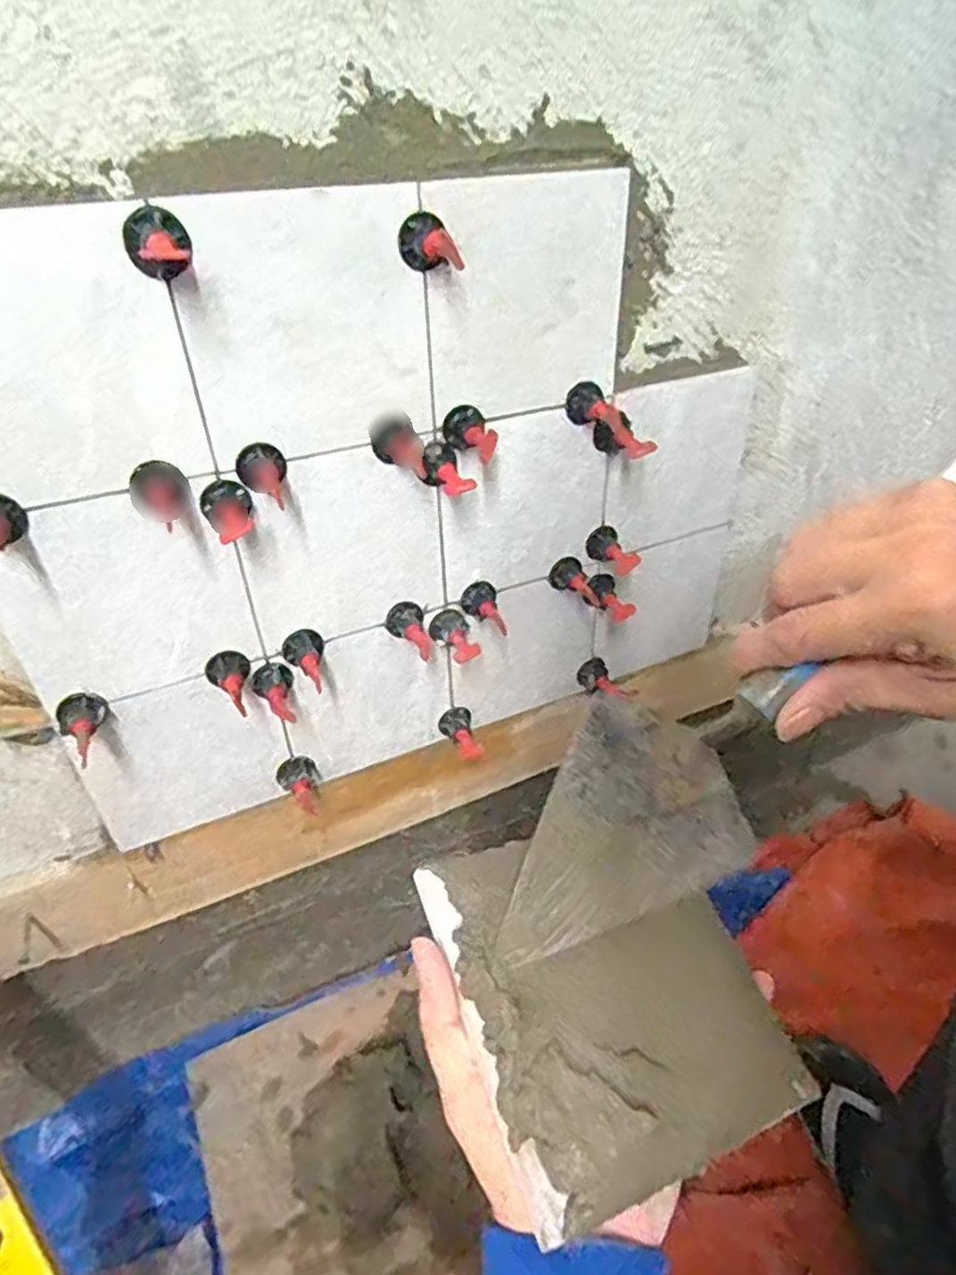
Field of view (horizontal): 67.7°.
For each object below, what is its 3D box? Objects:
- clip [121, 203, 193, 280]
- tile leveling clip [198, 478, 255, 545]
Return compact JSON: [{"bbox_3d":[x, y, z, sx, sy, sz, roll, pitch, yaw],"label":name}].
[{"bbox_3d":[-0.163,-0.198,0.361,0.032,0.032,0.041,-14,38,-16],"label":"clip"},{"bbox_3d":[-0.160,-0.080,0.454,0.031,0.030,0.034,-14,38,-16],"label":"tile leveling clip"}]

